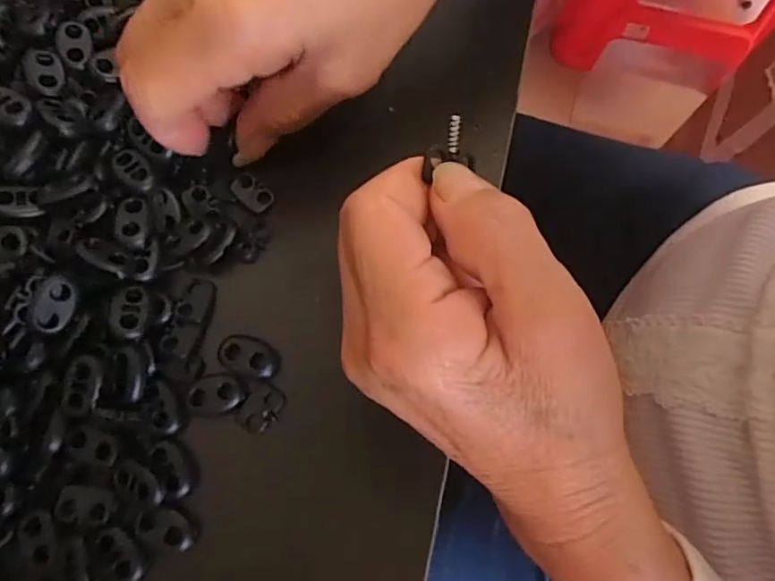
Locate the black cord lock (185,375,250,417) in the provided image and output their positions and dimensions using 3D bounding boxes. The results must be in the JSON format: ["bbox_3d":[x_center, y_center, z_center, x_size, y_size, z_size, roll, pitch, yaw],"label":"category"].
[{"bbox_3d":[-0.063,0.038,0.204,0.020,0.006,0.014,-3,75,-1],"label":"black cord lock"}]

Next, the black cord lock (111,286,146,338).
[{"bbox_3d":[-0.095,0.008,0.203,0.013,0.006,0.020,4,71,-26],"label":"black cord lock"}]

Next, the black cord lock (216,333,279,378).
[{"bbox_3d":[-0.052,0.025,0.207,0.022,0.005,0.014,17,76,5],"label":"black cord lock"}]

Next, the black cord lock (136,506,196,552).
[{"bbox_3d":[-0.077,0.083,0.192,0.020,0.005,0.012,23,76,6],"label":"black cord lock"}]

